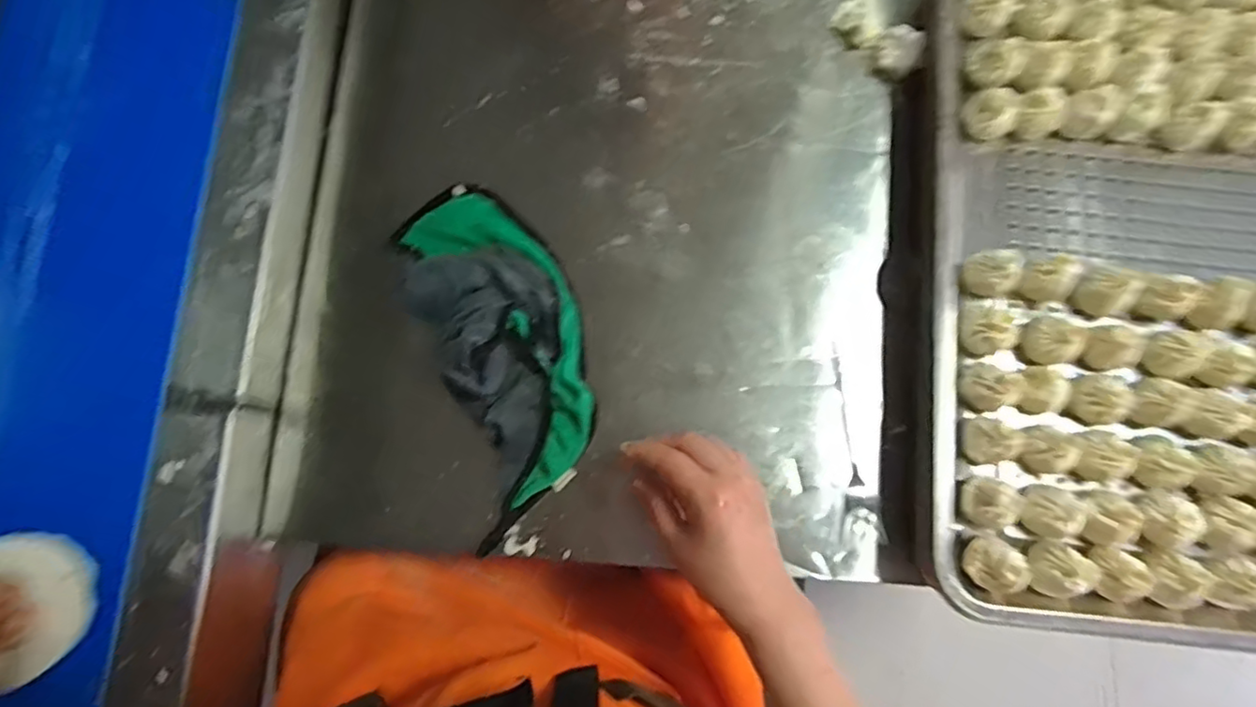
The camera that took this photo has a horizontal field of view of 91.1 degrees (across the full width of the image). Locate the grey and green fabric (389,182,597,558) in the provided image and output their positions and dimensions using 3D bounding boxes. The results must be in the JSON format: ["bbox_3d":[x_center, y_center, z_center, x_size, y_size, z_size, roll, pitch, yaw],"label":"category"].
[{"bbox_3d":[-0.106,-0.019,0.506,0.135,0.063,0.278,-23,81,-5],"label":"grey and green fabric"}]

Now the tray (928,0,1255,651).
[{"bbox_3d":[0.455,-0.066,0.500,0.402,0.047,0.562,6,80,0],"label":"tray"}]

